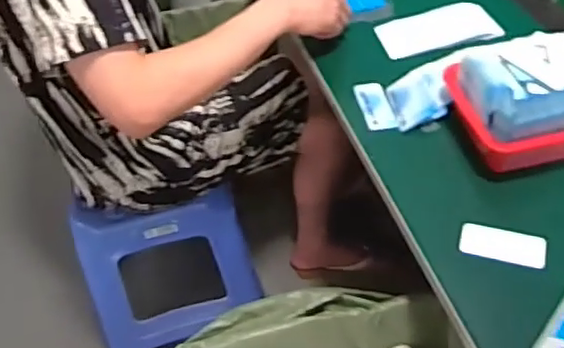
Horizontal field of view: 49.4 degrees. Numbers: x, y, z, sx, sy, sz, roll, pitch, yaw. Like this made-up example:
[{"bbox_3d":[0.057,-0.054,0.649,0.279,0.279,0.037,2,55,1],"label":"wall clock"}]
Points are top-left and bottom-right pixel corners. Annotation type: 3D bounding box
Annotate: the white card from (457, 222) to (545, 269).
[{"bbox_3d":[0.229,0.073,0.636,0.085,0.008,0.040,12,52,30],"label":"white card"}]

